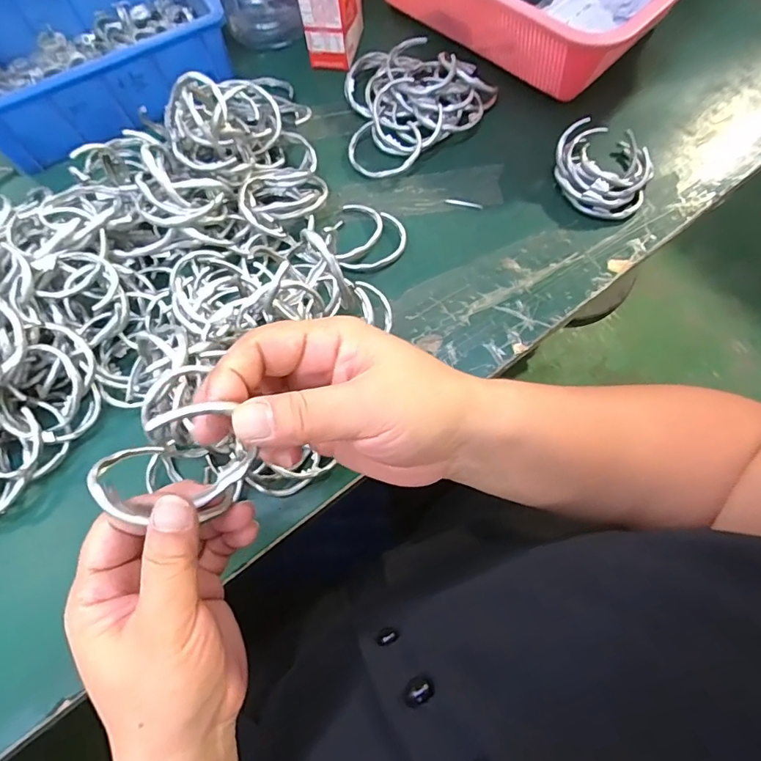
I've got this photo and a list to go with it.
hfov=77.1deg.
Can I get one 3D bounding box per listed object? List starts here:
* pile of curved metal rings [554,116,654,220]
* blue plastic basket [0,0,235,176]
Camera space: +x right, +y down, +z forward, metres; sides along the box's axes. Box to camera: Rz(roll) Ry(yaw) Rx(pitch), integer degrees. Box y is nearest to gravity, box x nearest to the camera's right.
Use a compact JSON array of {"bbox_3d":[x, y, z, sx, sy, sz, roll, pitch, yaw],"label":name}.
[{"bbox_3d":[0.185,-0.177,0.399,0.081,0.026,0.072,25,71,11],"label":"pile of curved metal rings"},{"bbox_3d":[-0.280,-0.324,0.465,0.246,0.074,0.172,-27,70,-6],"label":"blue plastic basket"}]

